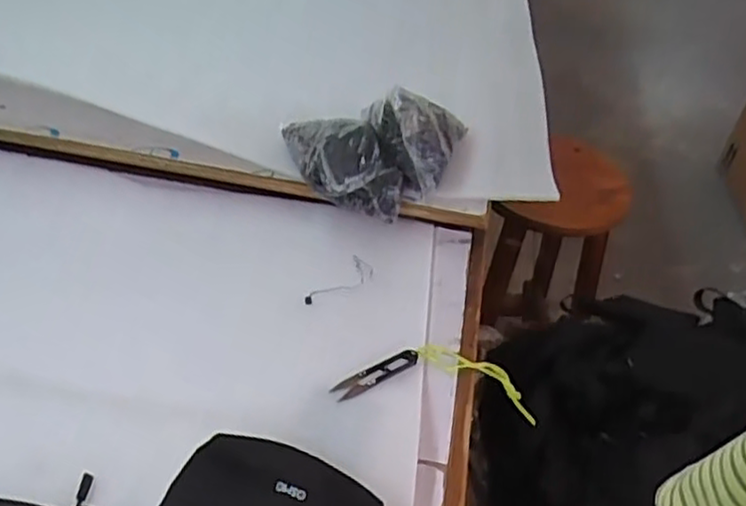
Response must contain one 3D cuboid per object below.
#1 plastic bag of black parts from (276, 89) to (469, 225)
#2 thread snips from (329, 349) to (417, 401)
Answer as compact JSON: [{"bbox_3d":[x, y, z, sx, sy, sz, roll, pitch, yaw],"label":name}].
[{"bbox_3d":[-0.001,-0.116,0.852,0.220,0.133,0.142,7,43,-1],"label":"plastic bag of black parts"},{"bbox_3d":[0.002,0.122,0.705,0.103,0.015,0.023,-24,51,-29],"label":"thread snips"}]

